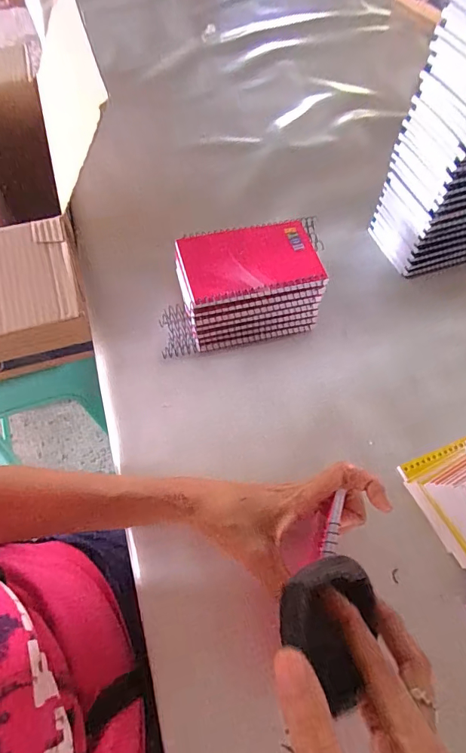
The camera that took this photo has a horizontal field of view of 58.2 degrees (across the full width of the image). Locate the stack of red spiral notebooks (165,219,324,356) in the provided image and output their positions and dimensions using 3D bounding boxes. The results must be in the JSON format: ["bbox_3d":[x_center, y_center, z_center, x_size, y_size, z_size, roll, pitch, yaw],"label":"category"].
[{"bbox_3d":[0.014,-0.097,0.440,0.183,0.086,0.099,-10,62,-8],"label":"stack of red spiral notebooks"}]

